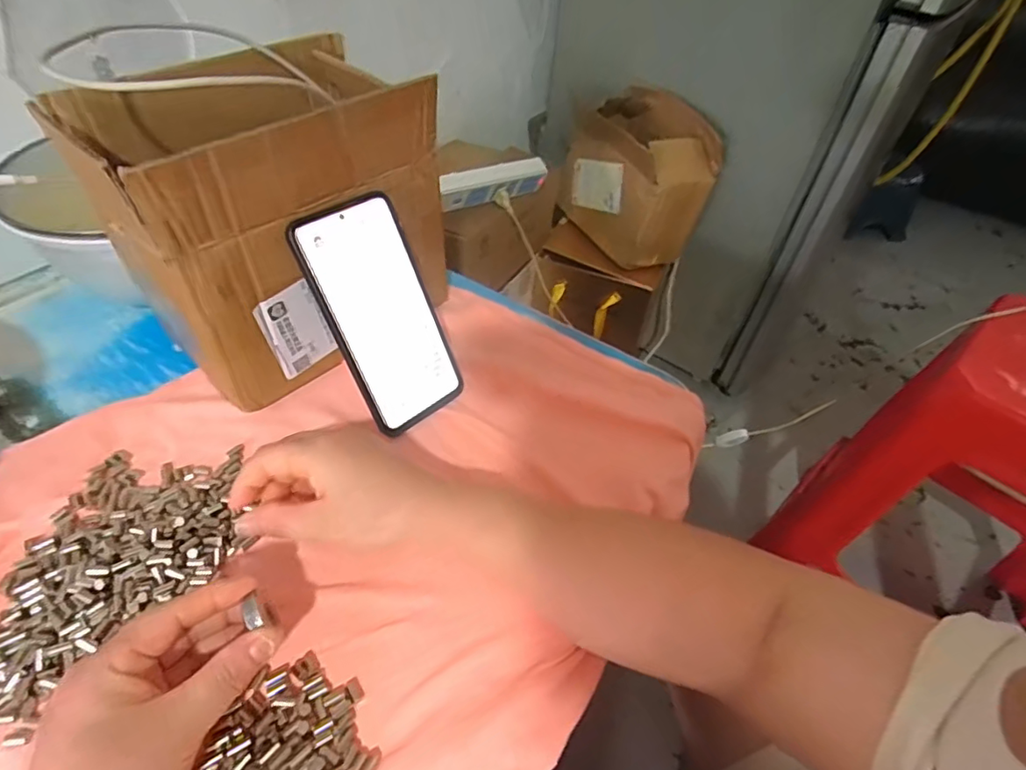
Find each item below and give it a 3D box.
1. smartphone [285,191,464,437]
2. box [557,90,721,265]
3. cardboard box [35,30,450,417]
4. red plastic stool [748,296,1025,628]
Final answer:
[{"bbox_3d":[-0.091,-0.048,0.395,0.077,0.160,0.008,-36,28,-32],"label":"smartphone"},{"bbox_3d":[0.200,-0.342,0.920,0.158,0.207,0.220,-23,52,-24],"label":"box"},{"bbox_3d":[-0.170,-0.115,0.416,0.129,0.202,0.201,32,52,24],"label":"cardboard box"},{"bbox_3d":[0.637,0.149,0.736,0.334,0.483,0.314,-21,51,-23],"label":"red plastic stool"}]

